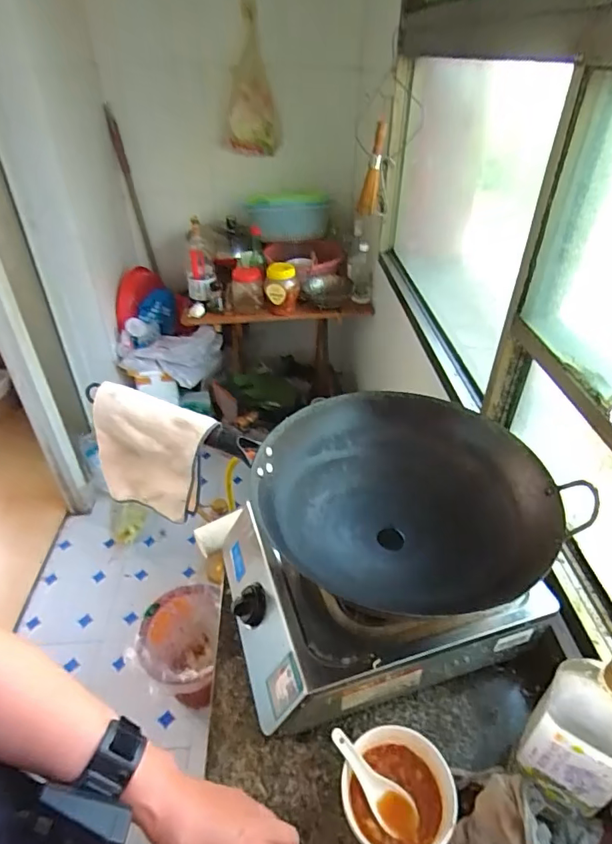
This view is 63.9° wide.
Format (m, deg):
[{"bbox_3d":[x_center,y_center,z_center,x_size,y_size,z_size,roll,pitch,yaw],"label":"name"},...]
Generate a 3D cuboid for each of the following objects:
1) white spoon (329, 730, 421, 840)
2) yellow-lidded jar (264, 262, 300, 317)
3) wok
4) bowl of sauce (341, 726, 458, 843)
[{"bbox_3d":[0.069,0.376,0.516,0.038,0.021,0.115,-34,73,-36],"label":"white spoon"},{"bbox_3d":[-0.084,-0.440,1.641,0.104,0.147,0.108,-7,38,-9],"label":"yellow-lidded jar"},{"bbox_3d":[0.110,0.083,0.626,0.314,0.117,0.307,-25,44,-29],"label":"wok"},{"bbox_3d":[0.096,0.396,0.519,0.110,0.056,0.110,0,37,0],"label":"bowl of sauce"}]

